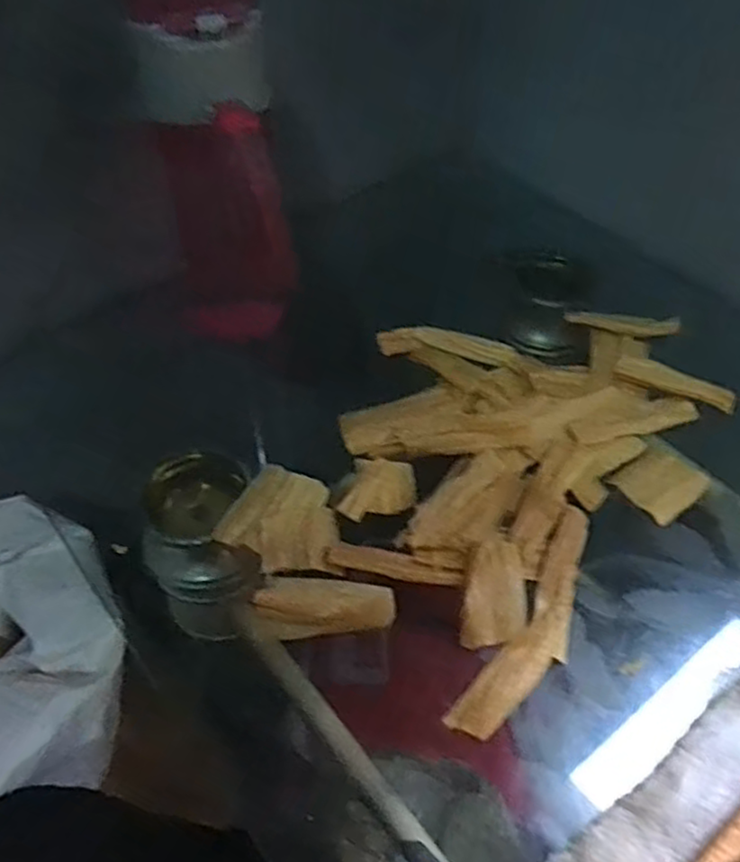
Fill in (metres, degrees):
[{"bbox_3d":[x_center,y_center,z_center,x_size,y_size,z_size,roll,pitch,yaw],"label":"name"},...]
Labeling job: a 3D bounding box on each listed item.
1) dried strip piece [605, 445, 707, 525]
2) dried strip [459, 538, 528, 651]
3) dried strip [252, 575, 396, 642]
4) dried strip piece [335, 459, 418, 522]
[{"bbox_3d":[0.177,0.031,0.423,0.051,0.006,0.041,-35,60,-25],"label":"dried strip piece"},{"bbox_3d":[0.068,0.084,0.369,0.032,0.008,0.058,11,52,7],"label":"dried strip"},{"bbox_3d":[-0.024,0.094,0.373,0.072,0.010,0.032,3,52,1],"label":"dried strip"},{"bbox_3d":[0.004,0.033,0.417,0.048,0.013,0.036,-7,52,-6],"label":"dried strip piece"}]

